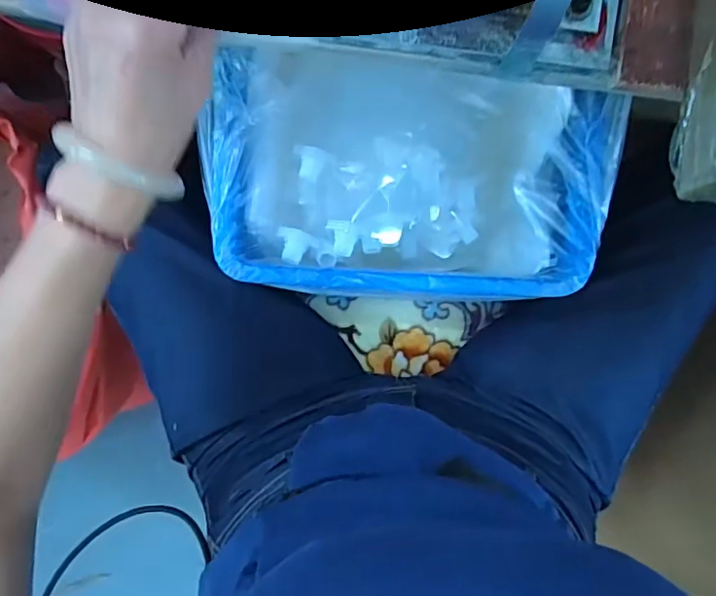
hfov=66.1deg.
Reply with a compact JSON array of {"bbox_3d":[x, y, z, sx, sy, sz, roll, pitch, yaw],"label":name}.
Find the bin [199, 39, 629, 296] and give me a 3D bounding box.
[{"bbox_3d":[0.049,-0.125,0.559,0.372,0.110,0.227,4,94,-1],"label":"bin"}]

